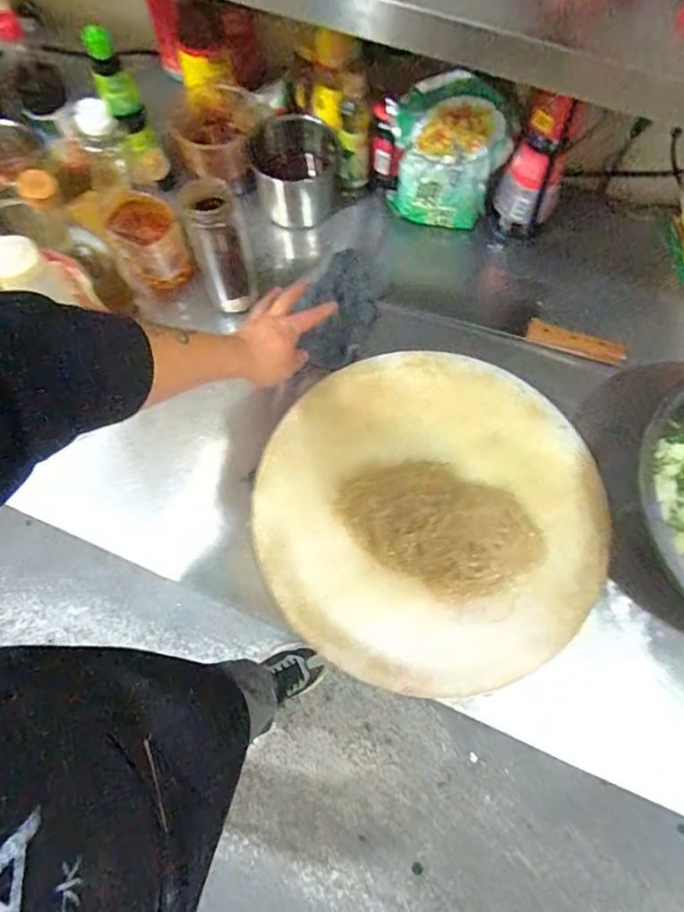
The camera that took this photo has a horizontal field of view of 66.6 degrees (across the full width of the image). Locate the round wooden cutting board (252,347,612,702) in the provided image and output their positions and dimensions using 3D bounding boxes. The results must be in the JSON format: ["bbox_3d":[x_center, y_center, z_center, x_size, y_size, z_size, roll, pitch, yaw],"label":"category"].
[{"bbox_3d":[0.105,0.059,0.610,0.393,0.049,0.385,1,69,-2],"label":"round wooden cutting board"}]

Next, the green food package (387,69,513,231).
[{"bbox_3d":[0.146,-0.406,0.716,0.157,0.173,0.060,10,68,3],"label":"green food package"}]

